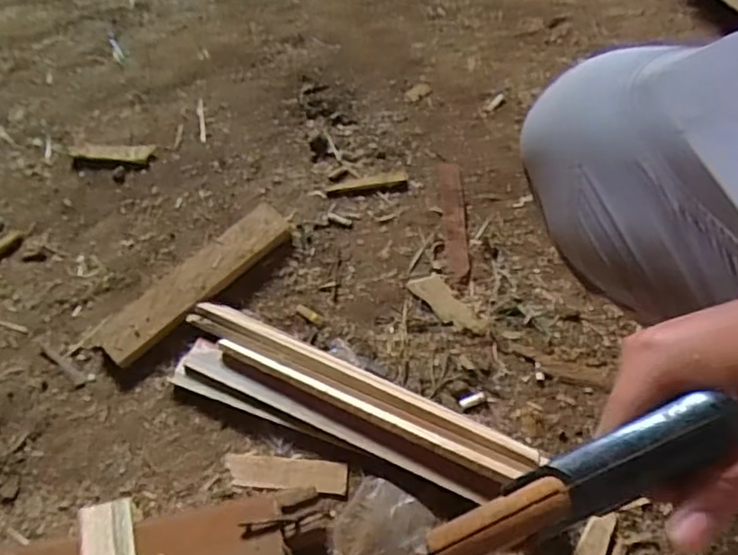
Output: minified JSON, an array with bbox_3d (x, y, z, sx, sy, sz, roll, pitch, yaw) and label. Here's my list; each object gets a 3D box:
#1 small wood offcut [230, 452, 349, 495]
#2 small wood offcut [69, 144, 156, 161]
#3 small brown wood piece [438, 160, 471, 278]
[{"bbox_3d":[-0.085,0.201,0.659,0.123,0.004,0.032,5,57,0],"label":"small wood offcut"},{"bbox_3d":[-0.344,-0.168,0.854,0.112,0.014,0.028,3,57,-1],"label":"small wood offcut"},{"bbox_3d":[0.108,-0.077,0.815,0.029,0.004,0.169,0,57,-3],"label":"small brown wood piece"}]

